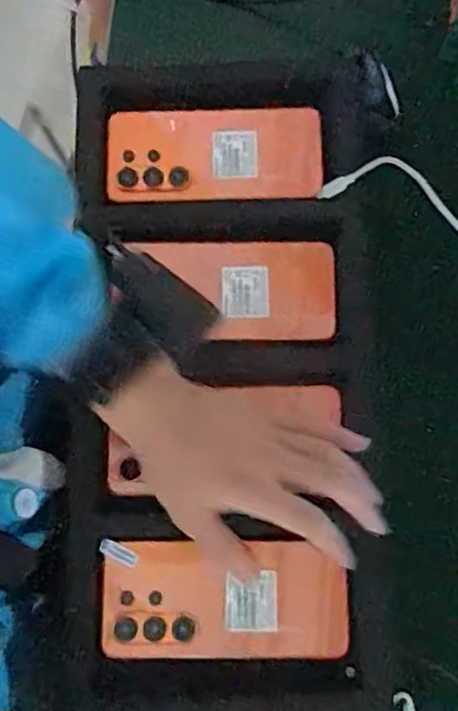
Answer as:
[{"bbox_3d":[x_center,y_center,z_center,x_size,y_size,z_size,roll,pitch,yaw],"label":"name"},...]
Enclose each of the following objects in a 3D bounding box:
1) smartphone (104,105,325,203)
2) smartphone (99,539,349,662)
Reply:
[{"bbox_3d":[-0.011,-0.158,0.523,0.167,0.011,0.076,-1,79,0],"label":"smartphone"},{"bbox_3d":[-0.003,0.170,0.460,0.169,0.006,0.079,4,79,-2],"label":"smartphone"}]

